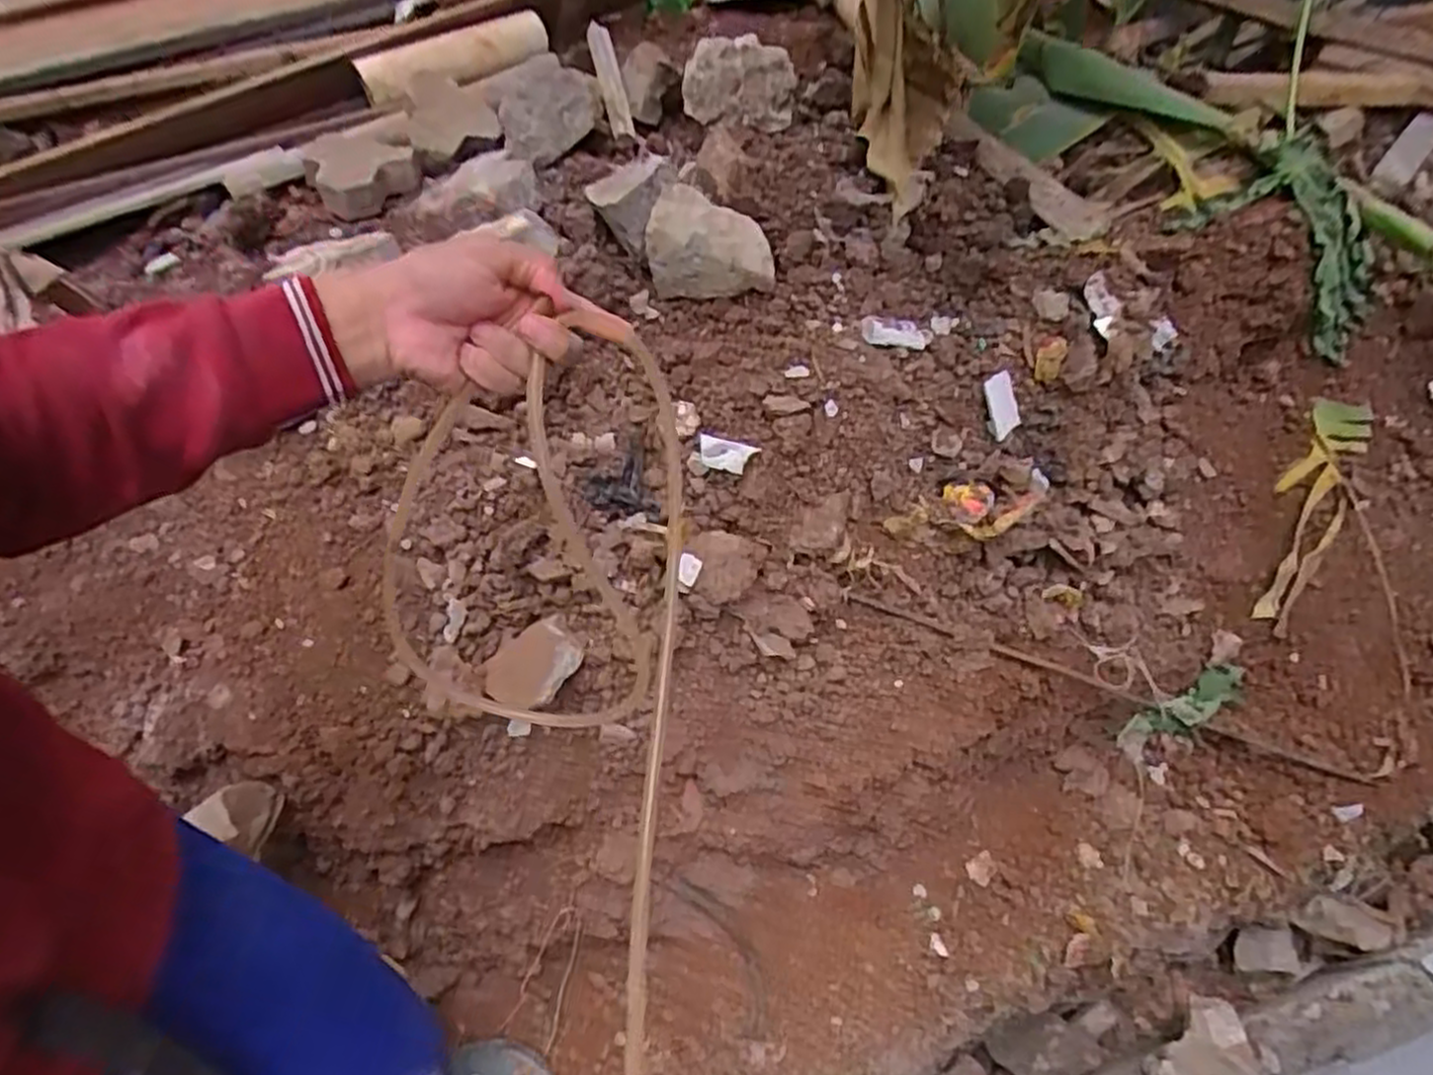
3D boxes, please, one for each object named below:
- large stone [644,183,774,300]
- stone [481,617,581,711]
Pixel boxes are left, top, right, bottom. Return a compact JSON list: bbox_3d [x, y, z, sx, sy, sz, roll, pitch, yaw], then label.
[{"bbox_3d":[-0.006,-0.430,1.171,0.187,0.112,0.109,10,55,5],"label":"large stone"},{"bbox_3d":[-0.223,0.152,0.970,0.096,0.042,0.121,38,62,23],"label":"stone"}]

